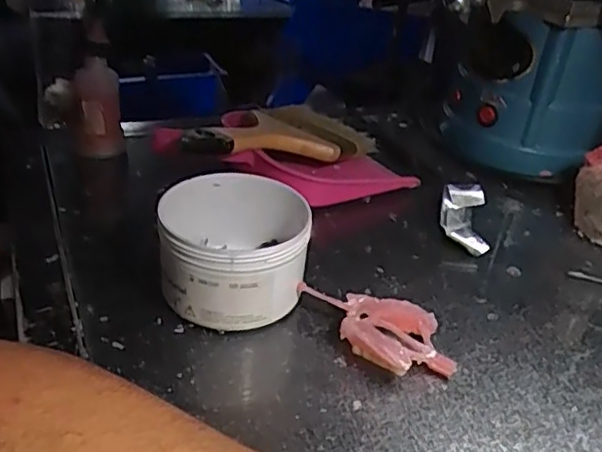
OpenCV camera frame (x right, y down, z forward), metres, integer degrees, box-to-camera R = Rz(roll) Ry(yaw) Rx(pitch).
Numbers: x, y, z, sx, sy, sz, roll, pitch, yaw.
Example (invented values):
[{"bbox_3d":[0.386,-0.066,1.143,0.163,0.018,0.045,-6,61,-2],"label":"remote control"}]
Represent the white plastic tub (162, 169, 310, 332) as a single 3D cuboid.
[{"bbox_3d":[-0.042,0.016,0.395,0.086,0.064,0.091,4,32,-3],"label":"white plastic tub"}]

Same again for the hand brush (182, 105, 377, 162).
[{"bbox_3d":[-0.016,-0.078,0.535,0.085,0.023,0.209,30,27,33],"label":"hand brush"}]

